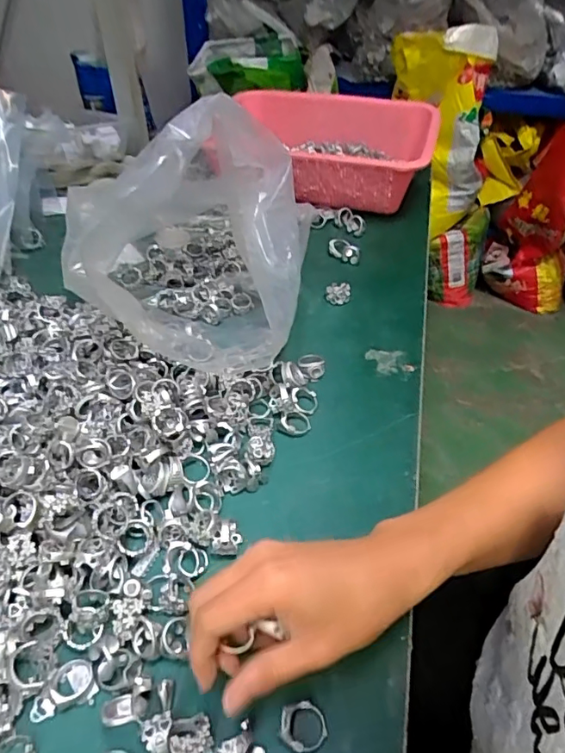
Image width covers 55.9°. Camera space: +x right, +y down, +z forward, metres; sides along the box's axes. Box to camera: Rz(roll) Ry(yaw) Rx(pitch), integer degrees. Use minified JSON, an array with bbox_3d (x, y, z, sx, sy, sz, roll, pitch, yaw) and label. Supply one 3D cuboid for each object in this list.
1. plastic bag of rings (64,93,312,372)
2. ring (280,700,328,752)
[{"bbox_3d":[-0.084,-0.155,0.509,0.181,0.178,0.279,-3,45,-5],"label":"plastic bag of rings"},{"bbox_3d":[0.011,0.188,0.287,0.025,0.009,0.022,-6,45,-9],"label":"ring"}]

